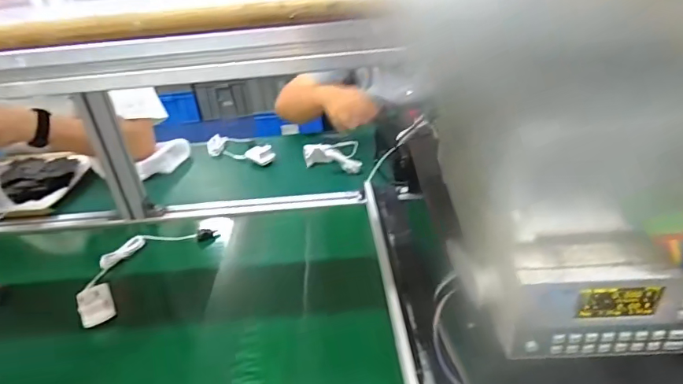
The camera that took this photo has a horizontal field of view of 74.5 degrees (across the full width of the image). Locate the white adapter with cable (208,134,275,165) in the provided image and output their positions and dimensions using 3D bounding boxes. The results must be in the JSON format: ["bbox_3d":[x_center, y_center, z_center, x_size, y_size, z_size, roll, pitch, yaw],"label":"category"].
[{"bbox_3d":[-0.229,-0.104,1.035,0.215,0.042,0.080,17,39,33],"label":"white adapter with cable"}]

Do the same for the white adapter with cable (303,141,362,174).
[{"bbox_3d":[-0.017,-0.080,0.930,0.131,0.055,0.065,7,34,21],"label":"white adapter with cable"}]

